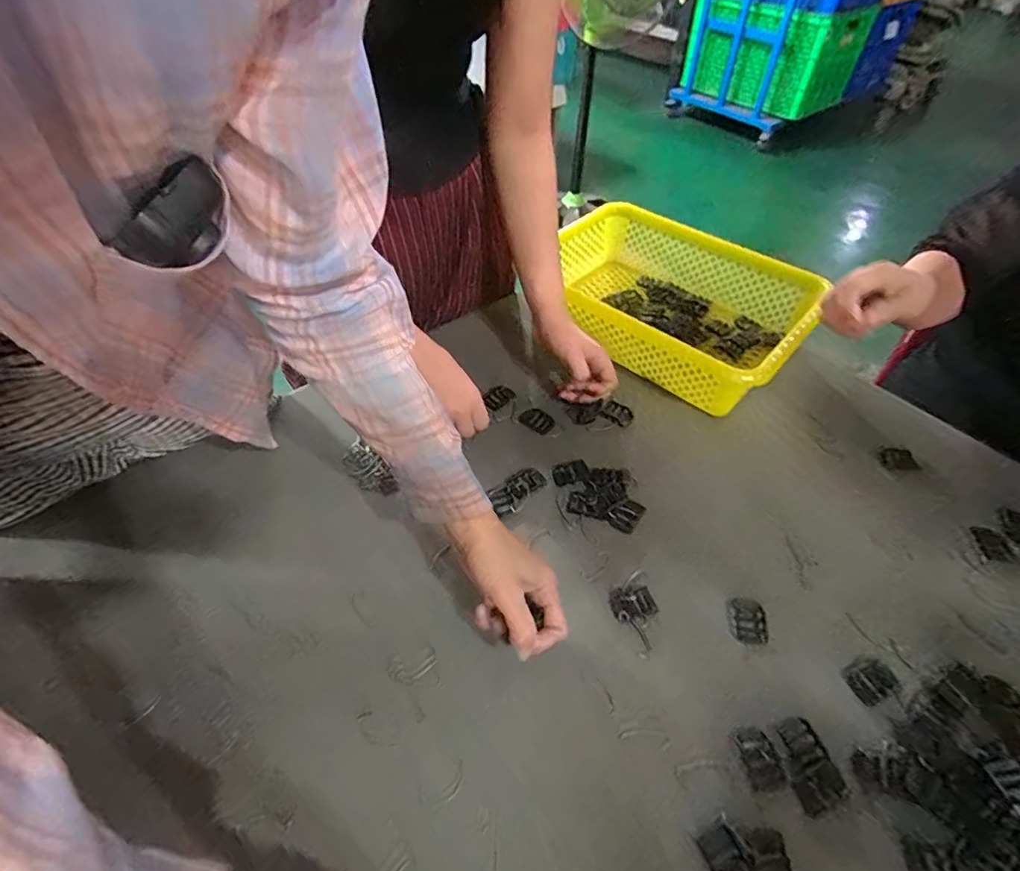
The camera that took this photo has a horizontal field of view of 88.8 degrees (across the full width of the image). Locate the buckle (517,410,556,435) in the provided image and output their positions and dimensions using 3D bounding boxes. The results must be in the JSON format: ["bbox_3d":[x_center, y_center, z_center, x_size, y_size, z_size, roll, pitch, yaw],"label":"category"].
[{"bbox_3d":[0.031,-0.018,0.617,0.042,0.005,0.025,32,56,25],"label":"buckle"}]

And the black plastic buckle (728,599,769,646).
[{"bbox_3d":[0.211,0.164,0.460,0.030,0.004,0.039,7,49,6],"label":"black plastic buckle"}]

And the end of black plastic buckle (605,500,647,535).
[{"bbox_3d":[0.117,0.081,0.529,0.030,0.005,0.038,31,55,24],"label":"end of black plastic buckle"}]

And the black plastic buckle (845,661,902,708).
[{"bbox_3d":[0.298,0.202,0.426,0.041,0.004,0.027,-16,51,-14],"label":"black plastic buckle"}]

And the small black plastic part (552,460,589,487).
[{"bbox_3d":[0.065,0.040,0.566,0.039,0.005,0.027,-16,51,-14],"label":"small black plastic part"}]

